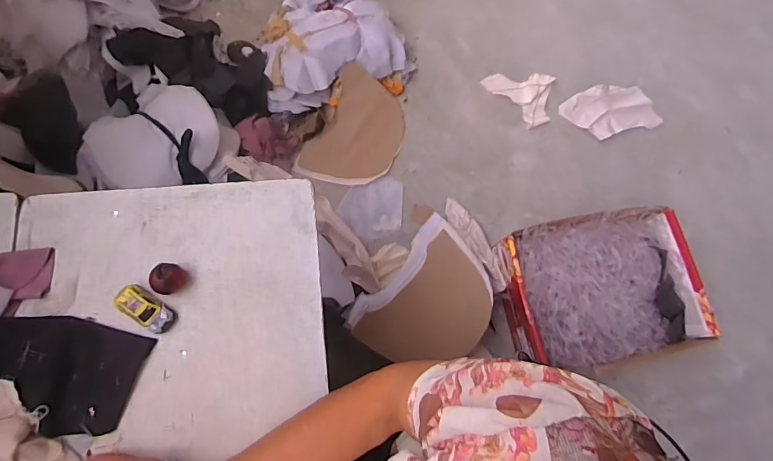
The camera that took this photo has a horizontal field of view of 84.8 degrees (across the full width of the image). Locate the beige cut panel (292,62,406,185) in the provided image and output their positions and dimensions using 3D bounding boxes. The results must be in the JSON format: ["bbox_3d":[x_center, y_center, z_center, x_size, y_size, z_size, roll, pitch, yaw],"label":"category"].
[{"bbox_3d":[-0.070,-0.225,1.004,0.200,0.059,0.283,29,78,5],"label":"beige cut panel"}]

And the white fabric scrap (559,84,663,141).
[{"bbox_3d":[0.579,-0.314,1.103,0.246,0.018,0.142,-12,76,-8],"label":"white fabric scrap"}]

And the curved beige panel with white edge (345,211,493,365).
[{"bbox_3d":[0.092,0.144,0.847,0.227,0.040,0.289,40,75,6],"label":"curved beige panel with white edge"}]

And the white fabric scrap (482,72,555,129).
[{"bbox_3d":[0.366,-0.367,1.104,0.148,0.013,0.186,-42,82,-14],"label":"white fabric scrap"}]

